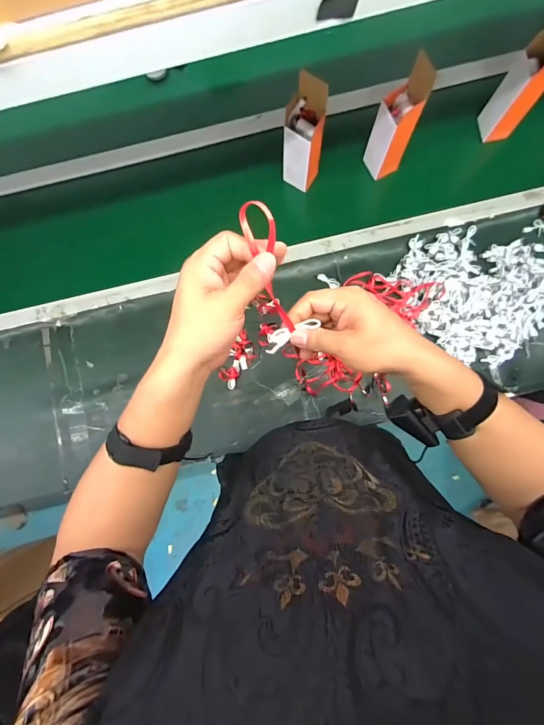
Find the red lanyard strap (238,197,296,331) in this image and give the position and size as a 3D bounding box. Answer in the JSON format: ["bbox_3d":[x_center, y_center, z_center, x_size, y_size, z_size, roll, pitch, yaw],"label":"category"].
[{"bbox_3d":[-0.004,-0.082,0.323,0.029,0.013,0.125,-11,126,3],"label":"red lanyard strap"}]

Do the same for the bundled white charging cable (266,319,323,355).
[{"bbox_3d":[0.019,-0.030,0.355,0.063,0.015,0.020,-28,83,-9],"label":"bundled white charging cable"}]

